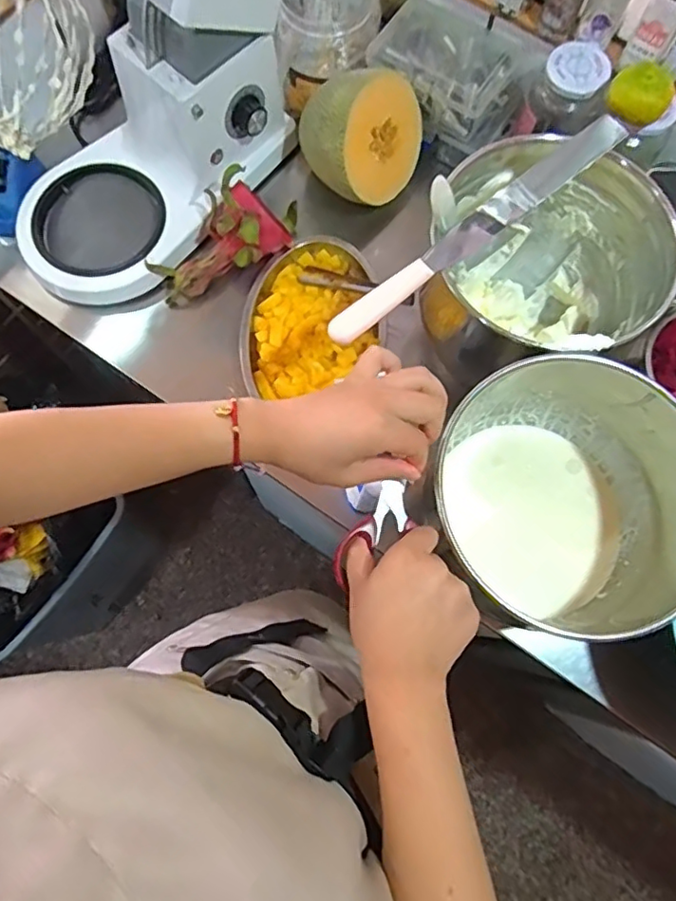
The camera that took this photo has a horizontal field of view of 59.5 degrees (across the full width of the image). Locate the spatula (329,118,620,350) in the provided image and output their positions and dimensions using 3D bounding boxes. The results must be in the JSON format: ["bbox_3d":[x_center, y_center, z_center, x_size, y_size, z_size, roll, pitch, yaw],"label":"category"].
[{"bbox_3d":[0.133,-0.209,0.552,0.356,0.027,0.036,-38,78,-11],"label":"spatula"}]

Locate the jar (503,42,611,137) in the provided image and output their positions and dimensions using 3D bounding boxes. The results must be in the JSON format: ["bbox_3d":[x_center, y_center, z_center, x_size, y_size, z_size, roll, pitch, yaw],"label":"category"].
[{"bbox_3d":[0.268,-0.425,0.712,0.072,0.084,0.075,40,77,9],"label":"jar"}]

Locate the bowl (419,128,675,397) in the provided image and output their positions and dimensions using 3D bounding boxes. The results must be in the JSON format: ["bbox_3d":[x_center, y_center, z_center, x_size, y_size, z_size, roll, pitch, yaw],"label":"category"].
[{"bbox_3d":[0.204,-0.182,0.626,0.211,0.212,0.205,0,74,-1],"label":"bowl"}]

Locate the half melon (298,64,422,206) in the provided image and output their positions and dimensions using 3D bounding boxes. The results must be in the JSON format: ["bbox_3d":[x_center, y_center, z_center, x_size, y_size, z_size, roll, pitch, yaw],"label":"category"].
[{"bbox_3d":[0.023,-0.396,0.744,0.139,0.144,0.096,-32,45,-30],"label":"half melon"}]

